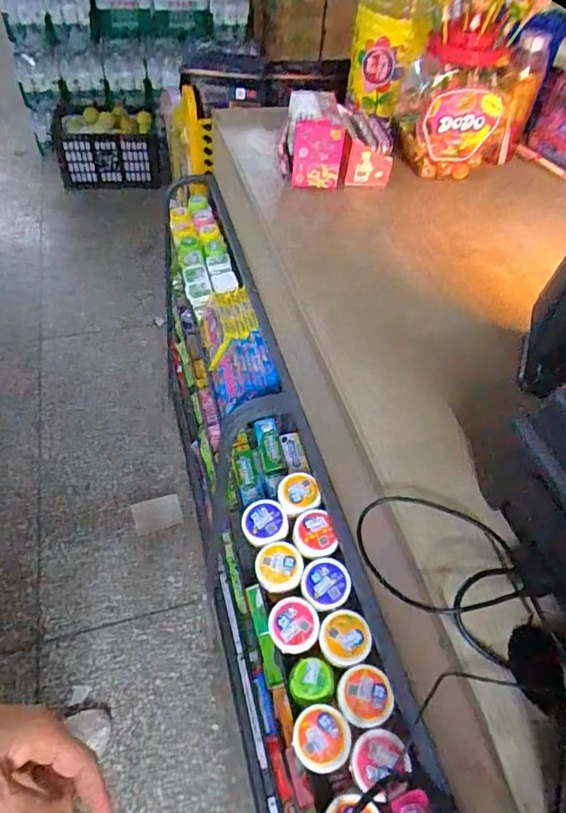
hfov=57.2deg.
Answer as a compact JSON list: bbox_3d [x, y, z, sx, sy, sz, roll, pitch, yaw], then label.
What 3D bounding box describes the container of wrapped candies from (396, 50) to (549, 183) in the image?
[{"bbox_3d":[0.284,-0.454,0.819,0.214,0.160,0.135,11,51,3],"label":"container of wrapped candies"}]

